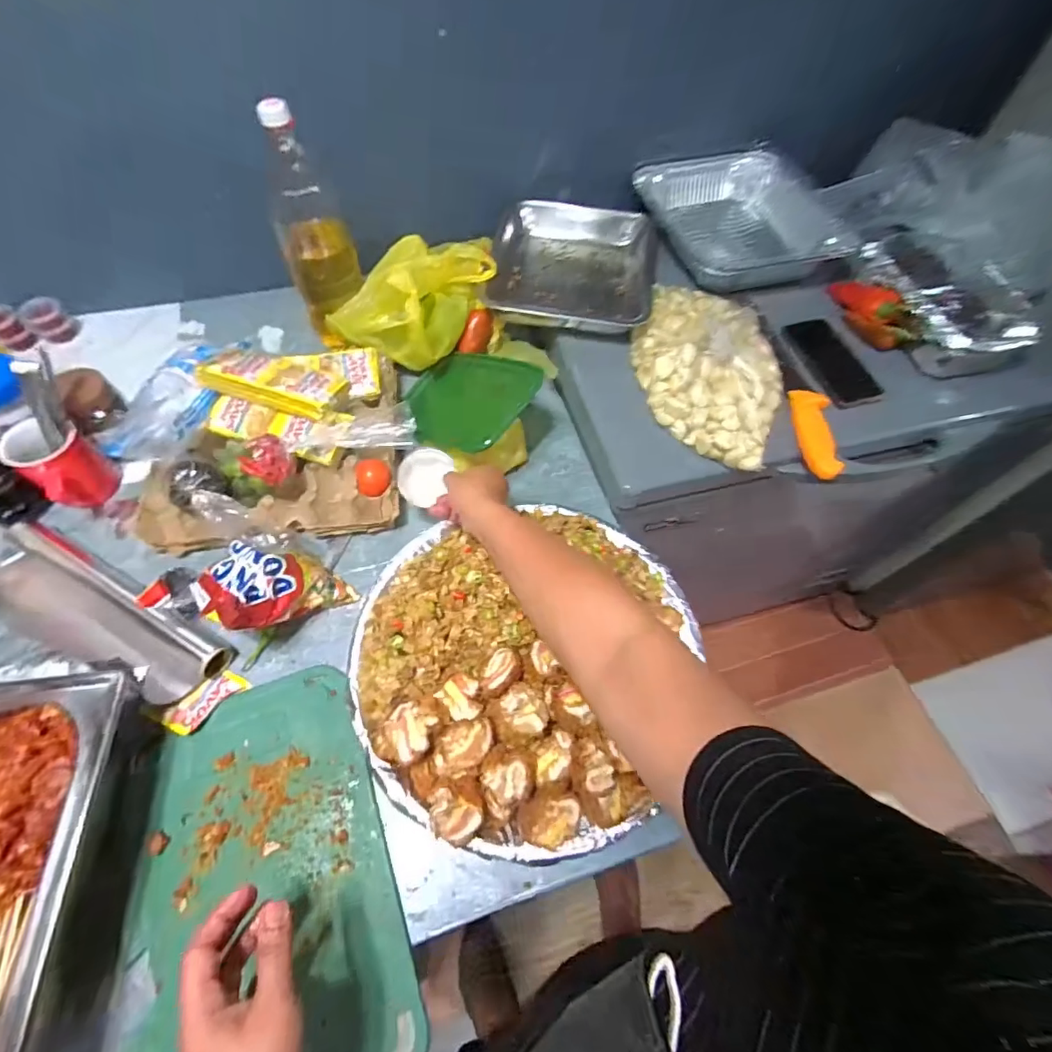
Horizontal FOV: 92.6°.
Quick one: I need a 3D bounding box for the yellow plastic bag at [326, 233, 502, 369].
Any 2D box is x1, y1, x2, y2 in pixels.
[{"bbox_3d":[-0.164,-0.329,0.691,0.166,0.147,0.176,30,64,15],"label":"yellow plastic bag"}]

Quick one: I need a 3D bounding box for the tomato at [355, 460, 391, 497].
[{"bbox_3d":[-0.183,-0.054,0.611,0.041,0.034,0.042,1,60,-1],"label":"tomato"}]

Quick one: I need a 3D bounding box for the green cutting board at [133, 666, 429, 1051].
[{"bbox_3d":[-0.228,0.312,0.447,0.211,0.012,0.337,-16,62,-10],"label":"green cutting board"}]

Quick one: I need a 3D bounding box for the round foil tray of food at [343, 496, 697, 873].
[{"bbox_3d":[-0.006,0.118,0.521,0.331,0.071,0.351,1,60,-1],"label":"round foil tray of food"}]

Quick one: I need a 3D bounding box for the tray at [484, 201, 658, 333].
[{"bbox_3d":[0.075,-0.402,0.788,0.244,0.054,0.254,10,60,4],"label":"tray"}]

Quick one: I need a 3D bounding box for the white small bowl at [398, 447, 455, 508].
[{"bbox_3d":[-0.120,-0.055,0.597,0.058,0.024,0.072,10,75,3],"label":"white small bowl"}]

